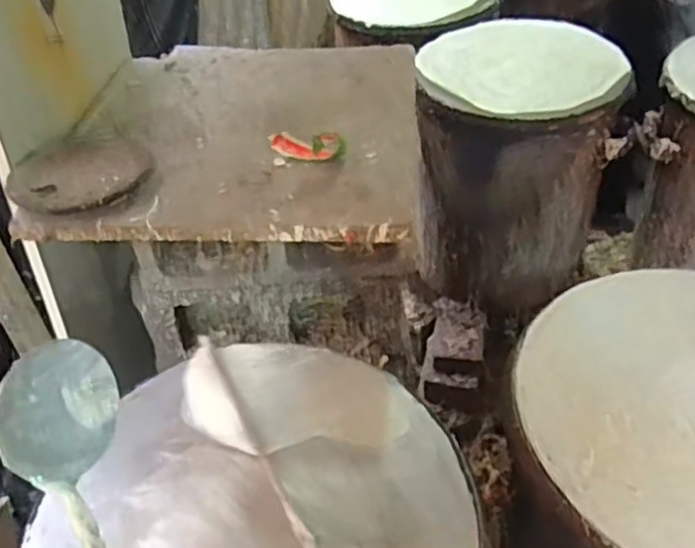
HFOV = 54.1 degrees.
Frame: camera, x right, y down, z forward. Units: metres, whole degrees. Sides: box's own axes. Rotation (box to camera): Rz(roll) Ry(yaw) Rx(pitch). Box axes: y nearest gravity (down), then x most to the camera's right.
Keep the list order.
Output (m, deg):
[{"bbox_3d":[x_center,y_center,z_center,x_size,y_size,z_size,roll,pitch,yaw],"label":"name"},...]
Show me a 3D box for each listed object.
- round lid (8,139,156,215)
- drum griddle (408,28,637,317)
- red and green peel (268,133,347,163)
[{"bbox_3d":[-0.295,-0.111,0.765,0.150,0.022,0.150,-2,42,2],"label":"round lid"},{"bbox_3d":[0.331,-0.217,1.404,0.376,0.466,0.333,-5,42,-1],"label":"drum griddle"},{"bbox_3d":[-0.046,-0.144,0.766,0.084,0.028,0.024,3,43,8],"label":"red and green peel"}]

